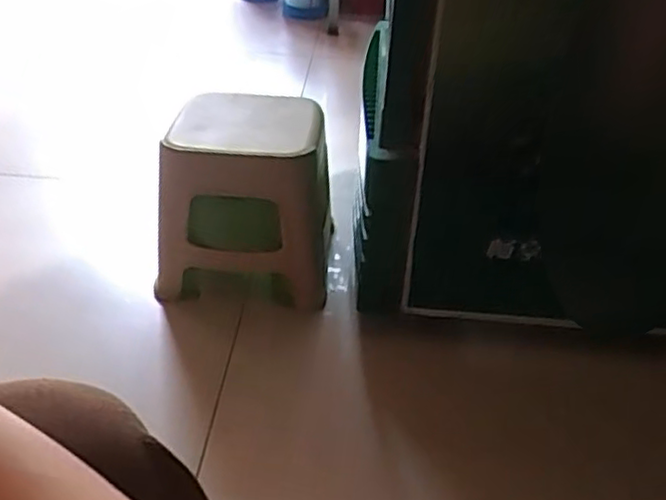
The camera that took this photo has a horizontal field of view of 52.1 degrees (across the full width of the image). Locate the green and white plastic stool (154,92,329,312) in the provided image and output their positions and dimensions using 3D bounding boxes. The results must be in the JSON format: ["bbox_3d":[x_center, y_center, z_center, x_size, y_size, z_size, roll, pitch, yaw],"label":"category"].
[{"bbox_3d":[-0.144,-0.081,1.111,0.256,0.271,0.221,2,37,-3],"label":"green and white plastic stool"}]

